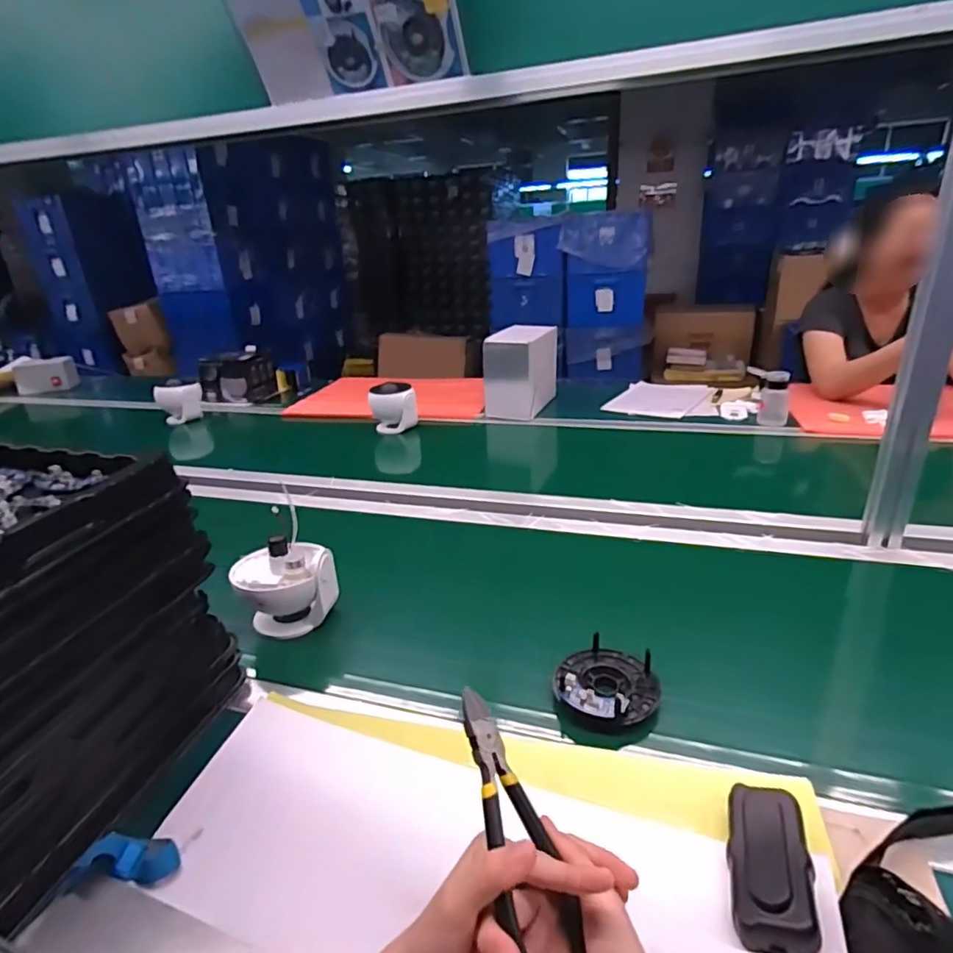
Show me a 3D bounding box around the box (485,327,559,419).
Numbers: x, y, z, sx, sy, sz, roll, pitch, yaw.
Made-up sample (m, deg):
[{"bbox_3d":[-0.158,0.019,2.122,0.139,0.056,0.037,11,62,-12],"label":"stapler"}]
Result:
[{"bbox_3d":[0.121,-0.268,1.453,0.135,0.210,0.229,6,25,22],"label":"box"}]

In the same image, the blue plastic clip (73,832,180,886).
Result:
[{"bbox_3d":[-0.260,0.287,0.427,0.066,0.019,0.035,16,22,-6],"label":"blue plastic clip"}]

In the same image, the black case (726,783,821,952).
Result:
[{"bbox_3d":[0.205,0.268,0.395,0.050,0.030,0.101,4,24,17],"label":"black case"}]

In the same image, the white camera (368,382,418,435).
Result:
[{"bbox_3d":[-0.204,-0.169,1.394,0.115,0.108,0.081,-5,23,-5],"label":"white camera"}]

